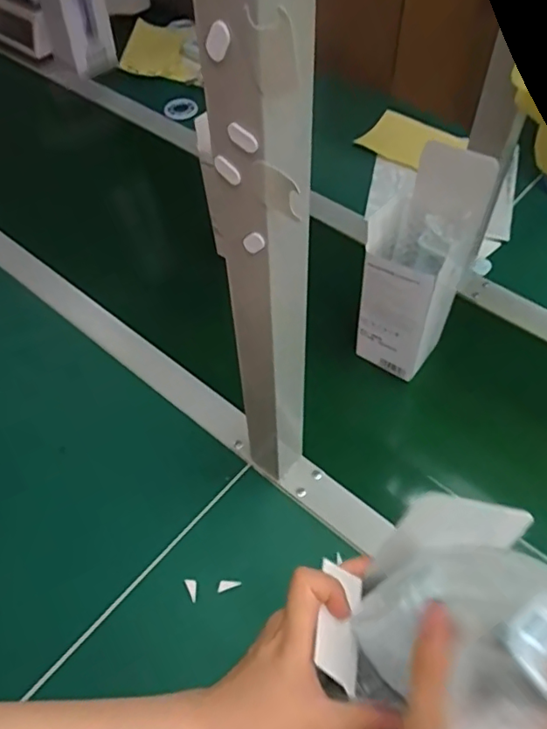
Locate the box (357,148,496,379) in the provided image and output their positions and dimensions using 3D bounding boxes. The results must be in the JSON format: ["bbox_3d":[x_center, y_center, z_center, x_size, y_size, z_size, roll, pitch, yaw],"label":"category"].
[{"bbox_3d":[0.141,-0.101,0.583,0.103,0.229,0.074,26,57,18],"label":"box"}]

